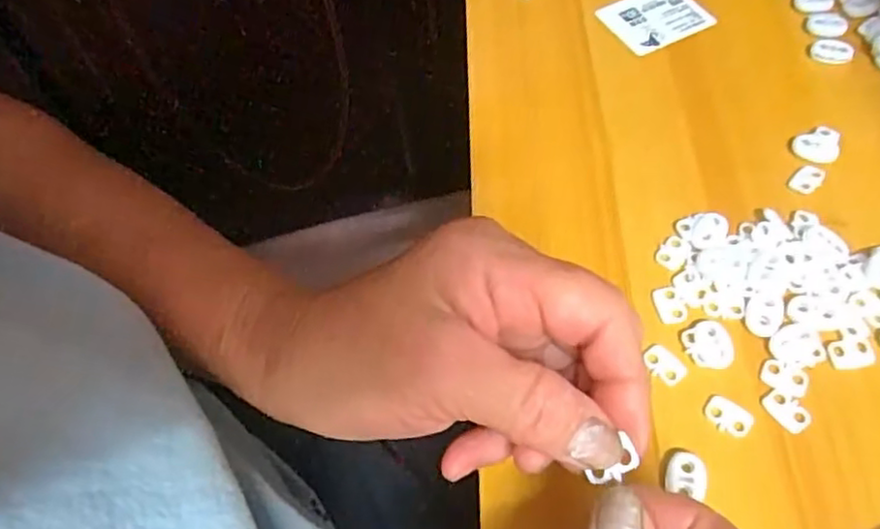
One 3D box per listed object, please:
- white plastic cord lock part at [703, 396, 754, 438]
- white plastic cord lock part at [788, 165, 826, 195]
[{"bbox_3d":[0.122,0.064,0.281,0.019,0.004,0.014,32,66,22],"label":"white plastic cord lock part"},{"bbox_3d":[0.190,-0.044,0.343,0.014,0.008,0.012,-38,61,-19],"label":"white plastic cord lock part"}]

